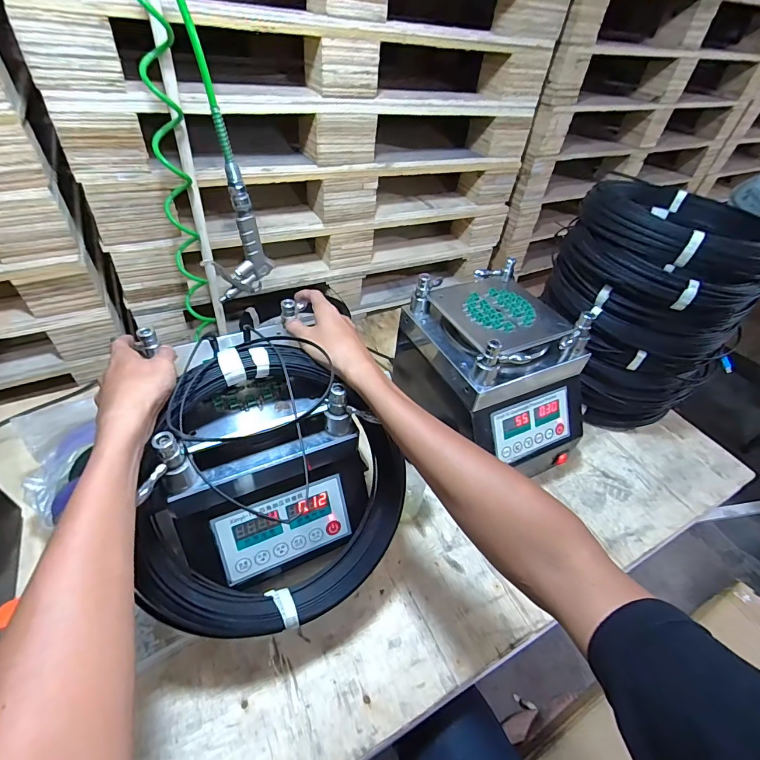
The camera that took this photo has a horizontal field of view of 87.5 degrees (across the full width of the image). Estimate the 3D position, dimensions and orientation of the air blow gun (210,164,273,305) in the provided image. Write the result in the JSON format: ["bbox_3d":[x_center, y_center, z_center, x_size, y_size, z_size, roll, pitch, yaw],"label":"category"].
[{"bbox_3d":[-0.191,-0.193,0.538,0.026,0.168,0.078,31,50,22],"label":"air blow gun"}]

